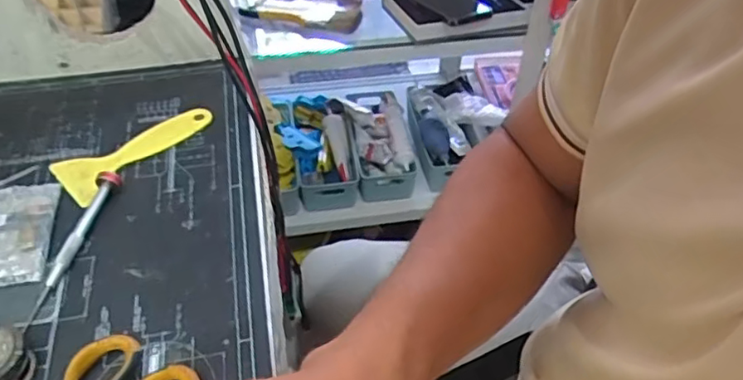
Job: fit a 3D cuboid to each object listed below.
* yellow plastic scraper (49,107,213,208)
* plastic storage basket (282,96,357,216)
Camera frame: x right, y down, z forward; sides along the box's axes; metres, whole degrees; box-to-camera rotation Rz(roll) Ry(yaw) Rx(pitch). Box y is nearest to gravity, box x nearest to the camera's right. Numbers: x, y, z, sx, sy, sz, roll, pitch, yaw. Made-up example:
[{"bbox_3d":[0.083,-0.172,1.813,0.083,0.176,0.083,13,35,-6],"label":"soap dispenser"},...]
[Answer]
[{"bbox_3d":[-0.180,-0.034,0.471,0.123,0.005,0.048,-35,56,-30],"label":"yellow plastic scraper"},{"bbox_3d":[-0.098,-0.081,1.113,0.126,0.085,0.241,-6,46,-10],"label":"plastic storage basket"}]

